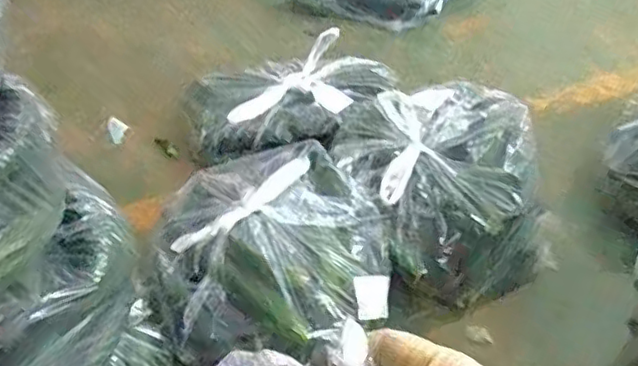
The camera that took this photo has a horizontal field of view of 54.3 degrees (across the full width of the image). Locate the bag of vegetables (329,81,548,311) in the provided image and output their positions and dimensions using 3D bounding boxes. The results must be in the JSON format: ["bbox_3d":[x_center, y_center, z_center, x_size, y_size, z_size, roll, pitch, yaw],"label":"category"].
[{"bbox_3d":[0.173,-0.001,0.896,0.255,0.171,0.319,-22,48,-17],"label":"bag of vegetables"}]

